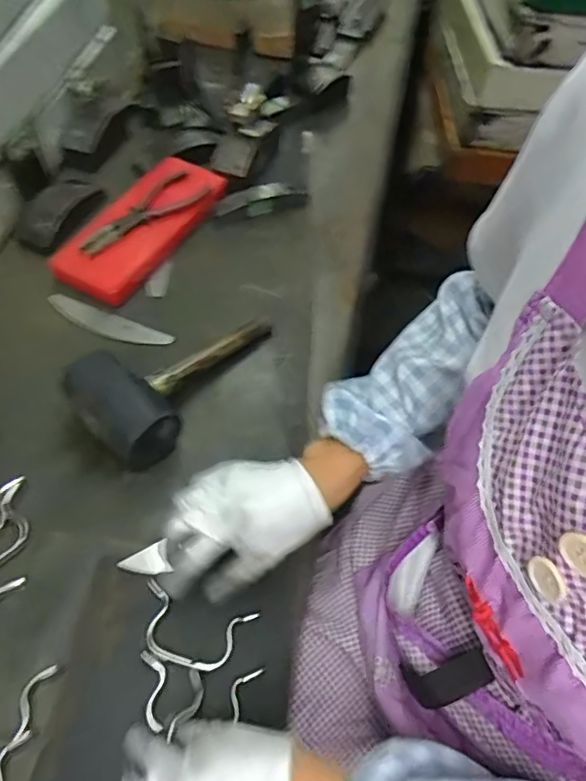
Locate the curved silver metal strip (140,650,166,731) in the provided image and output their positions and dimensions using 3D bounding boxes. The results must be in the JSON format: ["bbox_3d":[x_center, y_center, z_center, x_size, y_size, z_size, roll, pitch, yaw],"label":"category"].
[{"bbox_3d":[-0.107,0.230,0.422,0.018,0.009,0.054,-4,57,-8],"label":"curved silver metal strip"}]

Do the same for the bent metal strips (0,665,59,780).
[{"bbox_3d":[-0.208,0.259,0.411,0.017,0.013,0.099,14,56,5],"label":"bent metal strips"}]

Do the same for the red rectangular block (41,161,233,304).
[{"bbox_3d":[-0.198,-0.219,0.721,0.113,0.043,0.256,28,60,14],"label":"red rectangular block"}]

